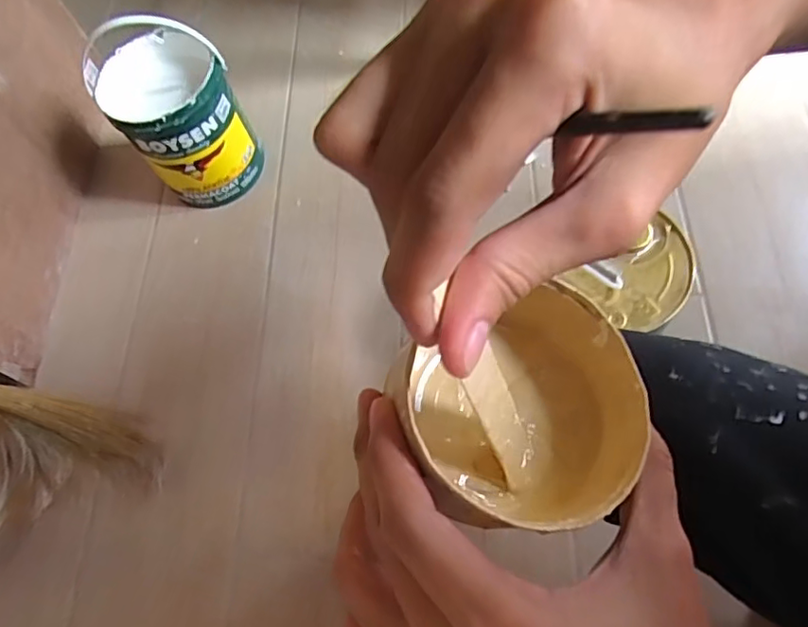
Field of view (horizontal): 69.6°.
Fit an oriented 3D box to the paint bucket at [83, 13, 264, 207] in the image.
[{"bbox_3d":[-0.329,-0.289,0.856,0.161,0.263,0.173,-4,63,7],"label":"paint bucket"}]

